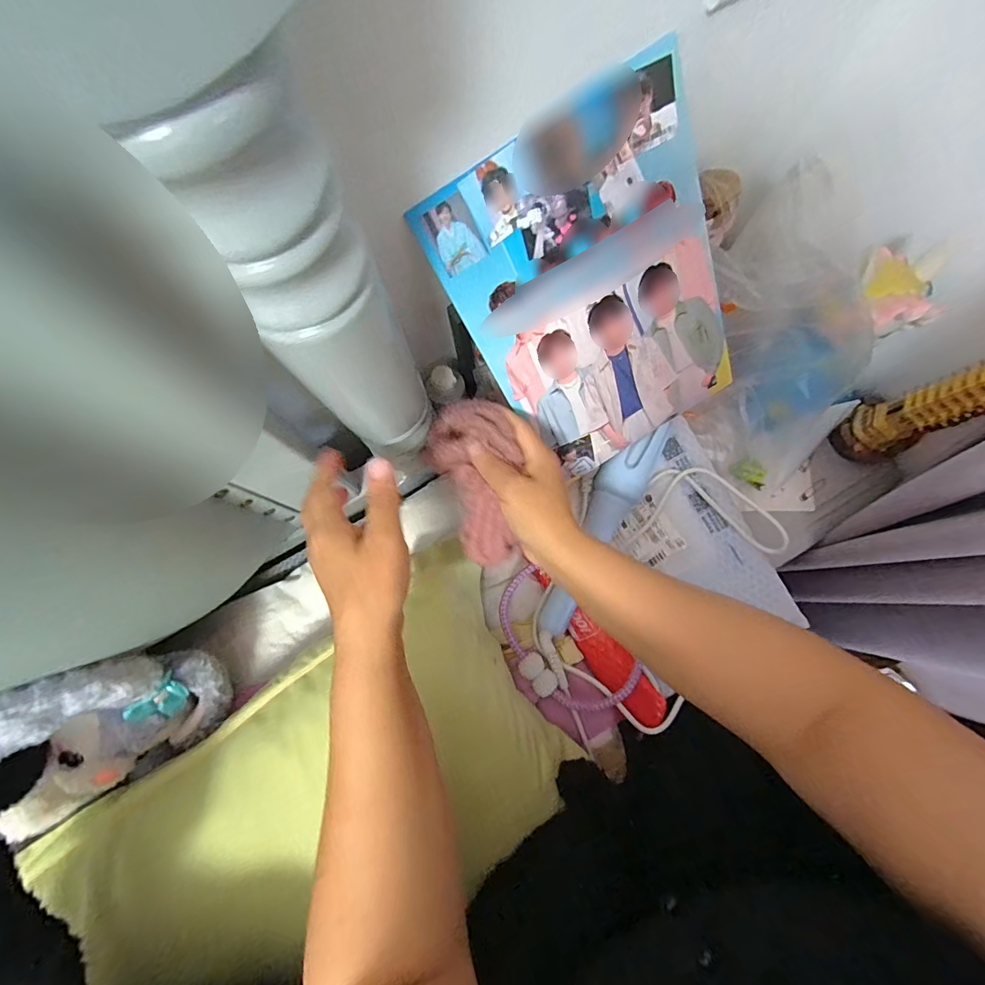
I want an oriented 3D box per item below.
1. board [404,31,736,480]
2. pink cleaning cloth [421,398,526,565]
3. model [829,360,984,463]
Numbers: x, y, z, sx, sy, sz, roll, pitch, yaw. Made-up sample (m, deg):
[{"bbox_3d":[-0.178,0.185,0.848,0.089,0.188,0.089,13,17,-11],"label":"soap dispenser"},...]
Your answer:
[{"bbox_3d":[0.093,-0.150,0.379,0.204,0.276,0.008,-32,37,4],"label":"board"},{"bbox_3d":[-0.012,-0.009,0.394,0.074,0.035,0.143,-11,93,-2],"label":"pink cleaning cloth"},{"bbox_3d":[0.447,-0.084,0.457,0.056,0.197,0.061,-13,79,-2],"label":"model"}]

